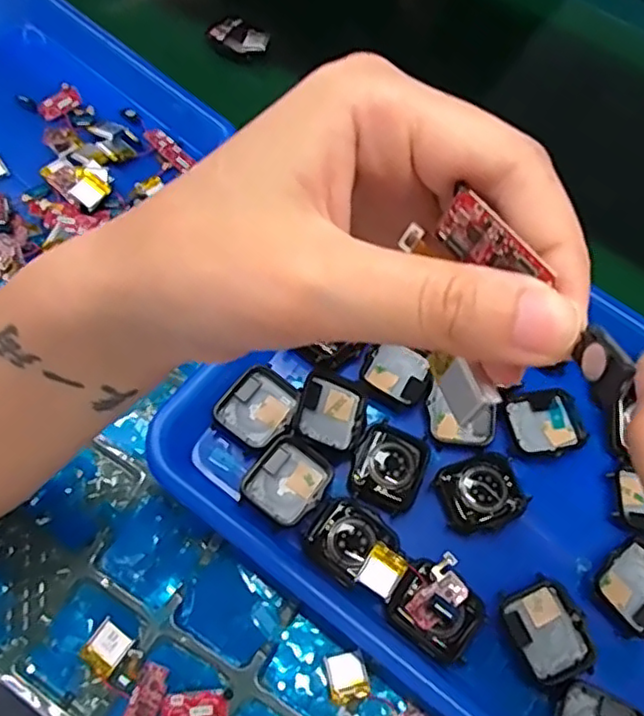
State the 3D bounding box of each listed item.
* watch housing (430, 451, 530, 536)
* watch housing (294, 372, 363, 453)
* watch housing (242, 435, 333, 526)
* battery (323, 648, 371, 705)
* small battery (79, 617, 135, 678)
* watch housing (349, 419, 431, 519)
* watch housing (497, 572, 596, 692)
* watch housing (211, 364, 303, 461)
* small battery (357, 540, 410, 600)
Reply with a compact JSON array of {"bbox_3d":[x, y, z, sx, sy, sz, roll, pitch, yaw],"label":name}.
[{"bbox_3d":[0.084,0.069,0.331,0.045,0.007,0.037,-19,67,-15],"label":"watch housing"},{"bbox_3d":[0.005,0.030,0.342,0.036,0.009,0.037,26,59,-15],"label":"watch housing"},{"bbox_3d":[-0.017,0.063,0.327,0.036,0.009,0.041,37,65,12],"label":"watch housing"},{"bbox_3d":[0.012,0.151,0.302,0.019,0.004,0.021,-11,65,-12],"label":"battery"},{"bbox_3d":[-0.103,0.139,0.303,0.019,0.004,0.020,35,65,11],"label":"small battery"},{"bbox_3d":[0.035,0.055,0.332,0.036,0.007,0.045,24,63,6],"label":"watch housing"},{"bbox_3d":[0.109,0.131,0.305,0.034,0.009,0.045,-19,67,-15],"label":"watch housing"},{"bbox_3d":[-0.034,0.028,0.343,0.035,0.012,0.044,34,64,11],"label":"watch housing"},{"bbox_3d":[0.029,0.103,0.306,0.019,0.004,0.021,36,75,3],"label":"small battery"}]

